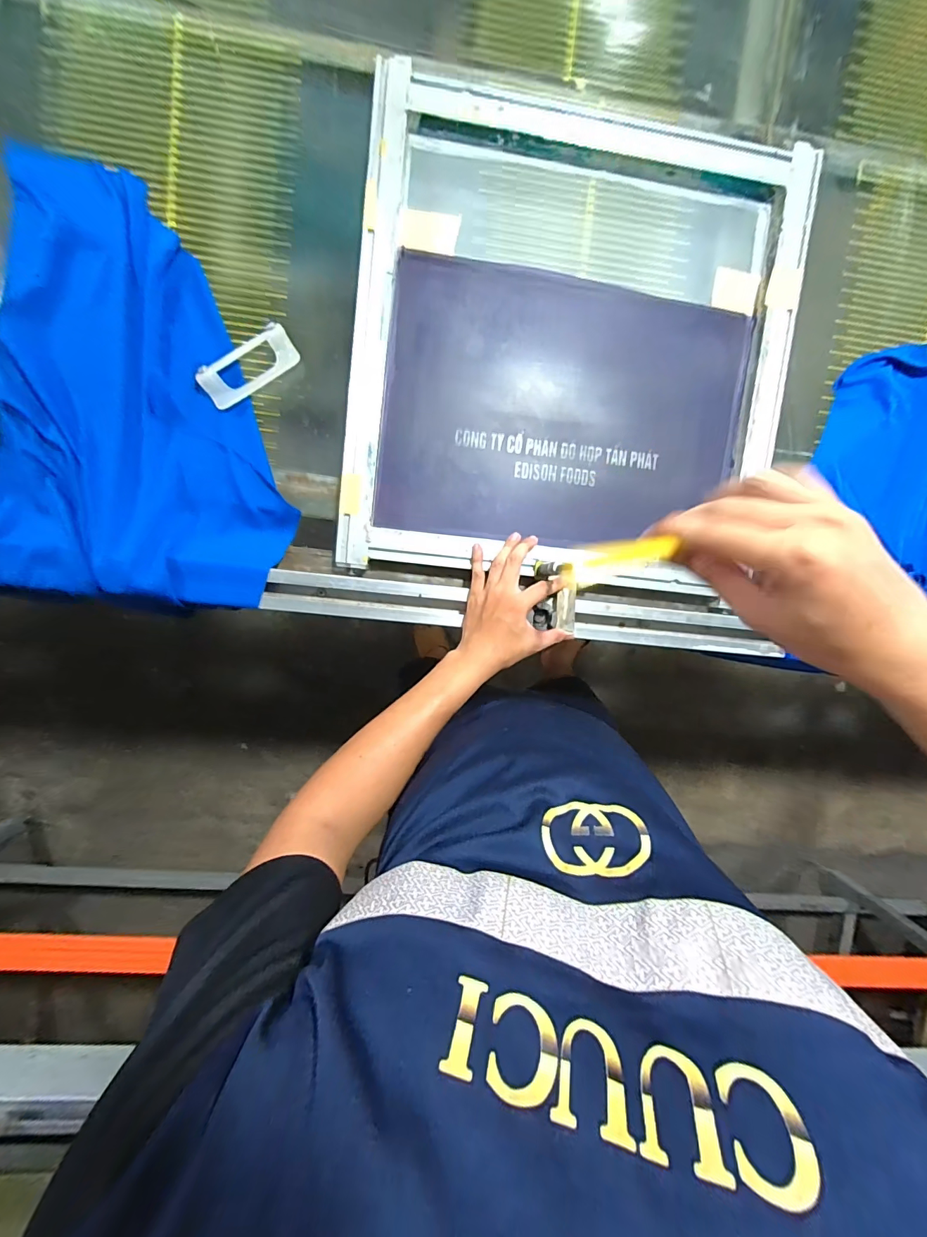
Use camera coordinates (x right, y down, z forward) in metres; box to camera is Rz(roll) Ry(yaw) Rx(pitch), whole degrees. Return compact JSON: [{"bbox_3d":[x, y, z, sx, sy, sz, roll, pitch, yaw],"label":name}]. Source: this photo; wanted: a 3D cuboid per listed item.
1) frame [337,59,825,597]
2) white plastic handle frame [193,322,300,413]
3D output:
[{"bbox_3d":[0.141,-0.332,0.544,0.540,0.047,0.566,6,94,-7],"label":"frame"},{"bbox_3d":[-0.259,-0.303,0.512,0.119,0.009,0.050,-36,97,-3],"label":"white plastic handle frame"}]

